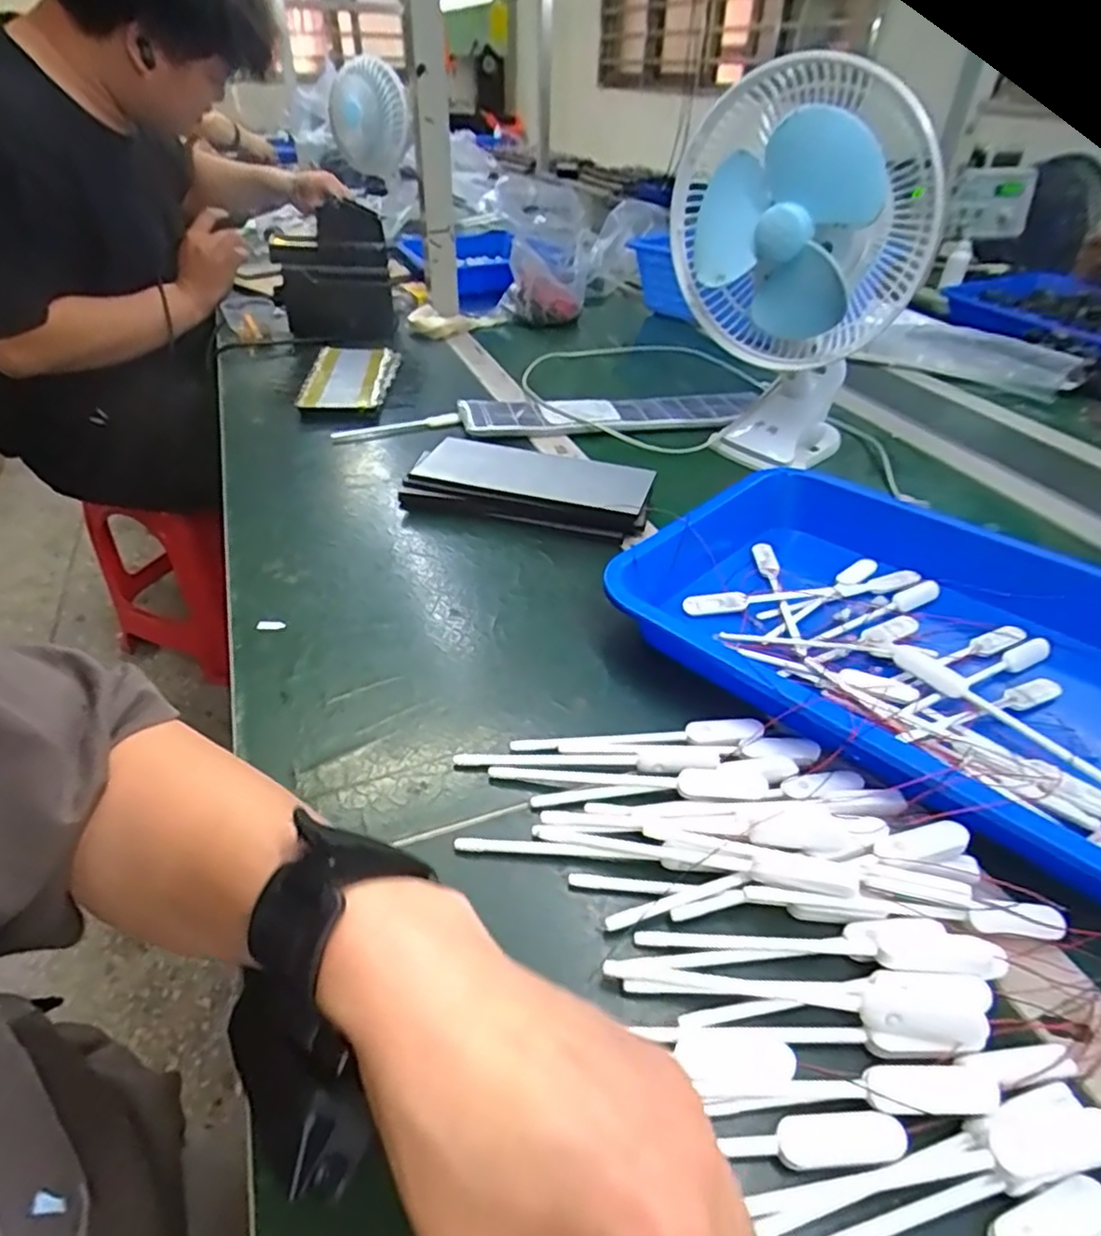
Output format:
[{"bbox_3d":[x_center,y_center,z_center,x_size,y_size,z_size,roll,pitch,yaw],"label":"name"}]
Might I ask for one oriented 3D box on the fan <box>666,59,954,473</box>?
[{"bbox_3d":[0.222,-0.316,0.650,0.216,0.290,0.157,15,41,17],"label":"fan"}]

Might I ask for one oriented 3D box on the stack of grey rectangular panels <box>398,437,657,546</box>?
[{"bbox_3d":[-0.019,-0.119,0.605,0.211,0.033,0.096,9,40,10],"label":"stack of grey rectangular panels"}]

